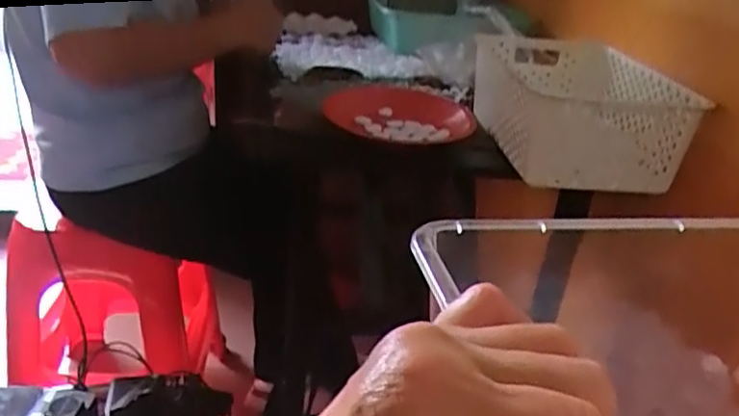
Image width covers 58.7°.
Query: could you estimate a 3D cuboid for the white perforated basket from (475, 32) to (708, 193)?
[{"bbox_3d":[0.270,-0.141,0.895,0.205,0.107,0.322,3,25,-6],"label":"white perforated basket"}]

